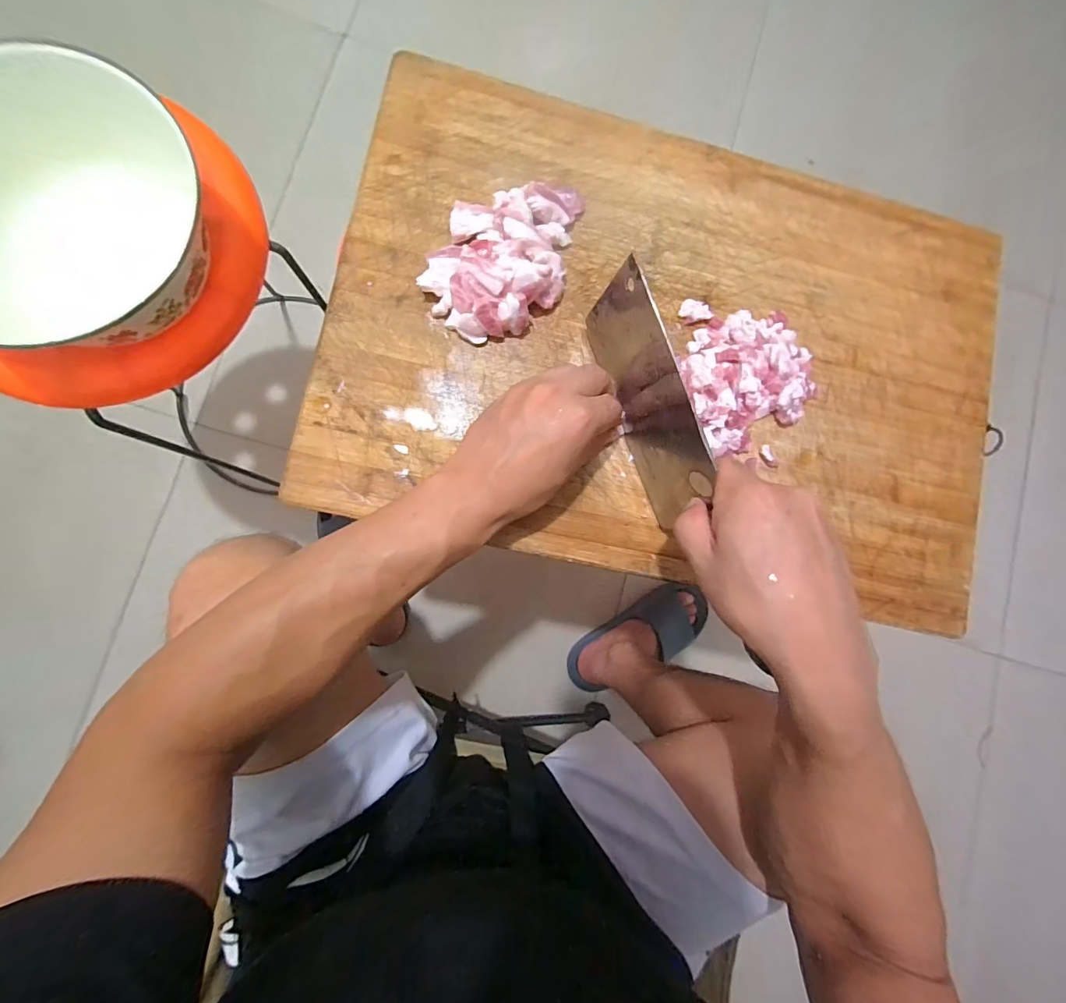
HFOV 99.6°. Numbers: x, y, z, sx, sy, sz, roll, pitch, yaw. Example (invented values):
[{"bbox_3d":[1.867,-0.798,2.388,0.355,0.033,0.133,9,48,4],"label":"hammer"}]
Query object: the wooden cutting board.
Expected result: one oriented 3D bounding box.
[{"bbox_3d":[0.132,-0.130,0.379,0.569,0.034,0.379,12,84,-8],"label":"wooden cutting board"}]

